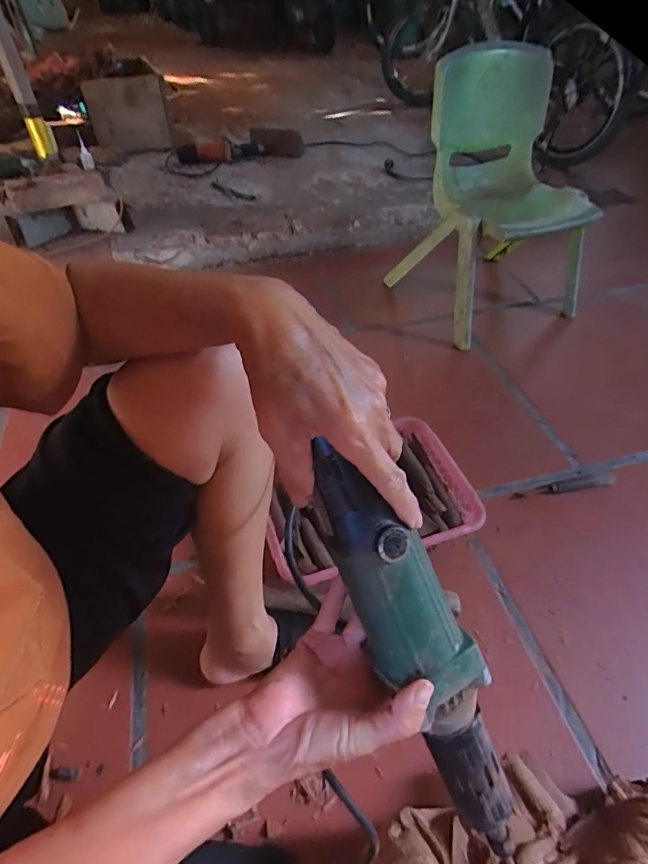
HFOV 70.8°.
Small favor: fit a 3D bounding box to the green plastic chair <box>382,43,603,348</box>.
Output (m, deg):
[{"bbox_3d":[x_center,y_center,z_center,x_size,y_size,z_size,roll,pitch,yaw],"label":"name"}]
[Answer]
[{"bbox_3d":[0.397,-0.545,1.040,0.384,0.448,0.367,-20,51,-17],"label":"green plastic chair"}]

